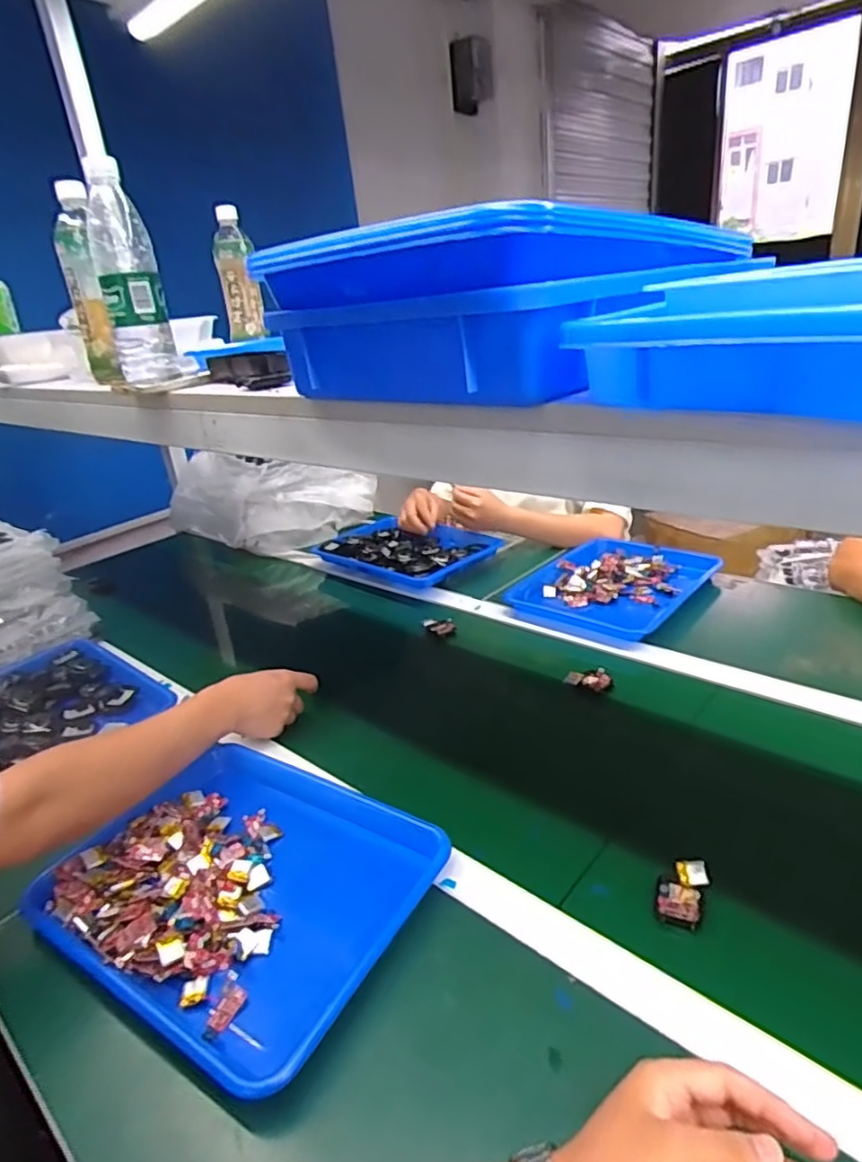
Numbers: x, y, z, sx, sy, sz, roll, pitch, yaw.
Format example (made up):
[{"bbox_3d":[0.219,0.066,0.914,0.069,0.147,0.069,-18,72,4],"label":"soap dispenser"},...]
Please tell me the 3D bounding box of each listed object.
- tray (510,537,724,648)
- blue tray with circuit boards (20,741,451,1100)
[{"bbox_3d":[0.298,0.006,1.084,0.270,0.045,0.303,14,31,39],"label":"tray"},{"bbox_3d":[-0.178,0.275,0.594,0.330,0.041,0.260,10,29,33],"label":"blue tray with circuit boards"}]

